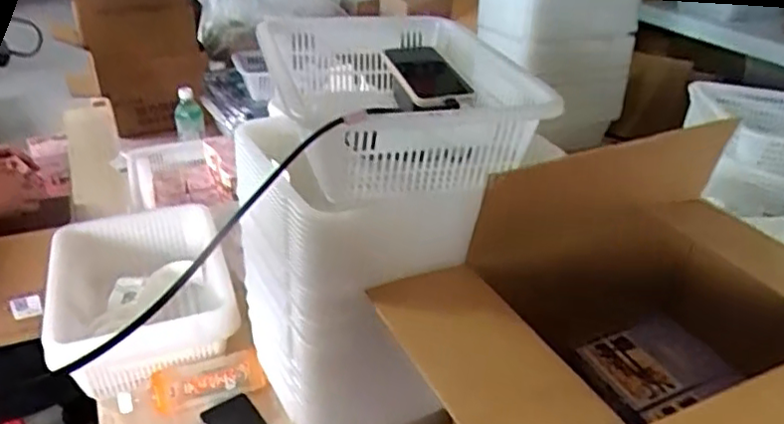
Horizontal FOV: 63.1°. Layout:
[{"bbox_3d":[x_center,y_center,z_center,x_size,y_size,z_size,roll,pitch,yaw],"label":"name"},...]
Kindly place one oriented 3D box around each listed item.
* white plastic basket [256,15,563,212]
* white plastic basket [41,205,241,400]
[{"bbox_3d":[-0.008,-0.137,0.734,0.254,0.116,0.375,-6,31,-13],"label":"white plastic basket"},{"bbox_3d":[-0.417,0.137,1.069,0.273,0.131,0.375,-10,32,-19],"label":"white plastic basket"}]

